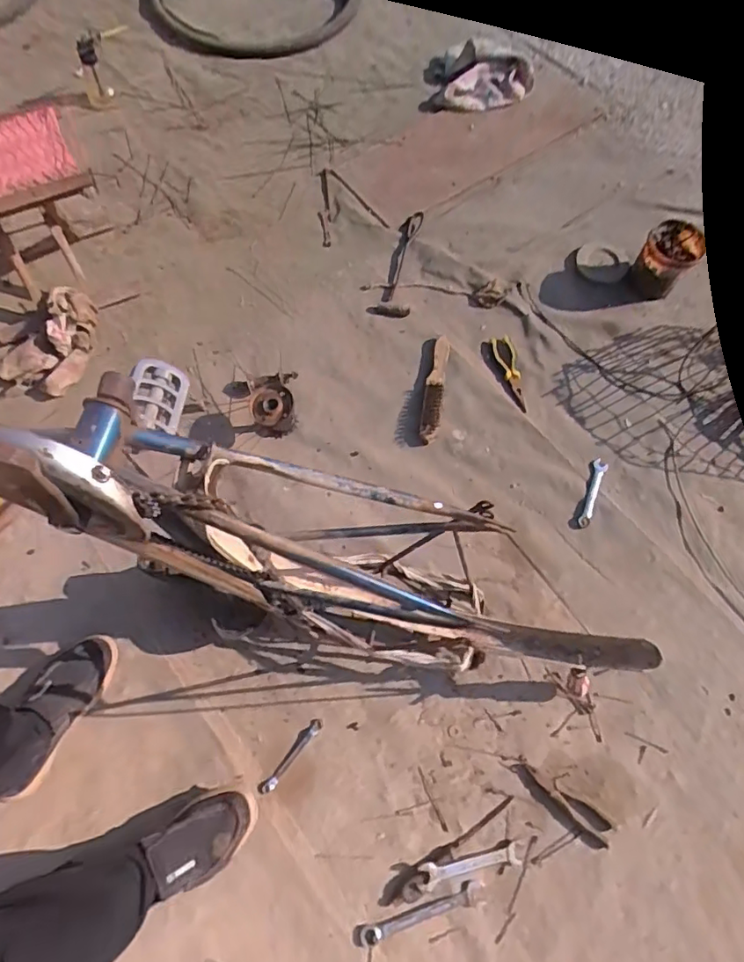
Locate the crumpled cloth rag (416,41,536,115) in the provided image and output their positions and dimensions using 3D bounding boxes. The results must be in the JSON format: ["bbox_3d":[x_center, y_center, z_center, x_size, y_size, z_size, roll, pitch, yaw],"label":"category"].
[{"bbox_3d":[0.251,-0.939,1.339,0.272,0.077,0.125,-5,70,-3],"label":"crumpled cloth rag"}]

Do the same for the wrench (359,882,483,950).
[{"bbox_3d":[0.078,0.665,0.876,0.195,0.006,0.034,-16,70,-7],"label":"wrench"}]

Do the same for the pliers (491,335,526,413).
[{"bbox_3d":[0.290,-0.222,1.189,0.044,0.019,0.172,-13,70,-5],"label":"pliers"}]

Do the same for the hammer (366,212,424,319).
[{"bbox_3d":[0.059,-0.479,1.269,0.087,0.029,0.251,11,82,4],"label":"hammer"}]

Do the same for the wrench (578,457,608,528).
[{"bbox_3d":[0.427,0.024,1.111,0.028,0.013,0.144,21,71,7],"label":"wrench"}]

